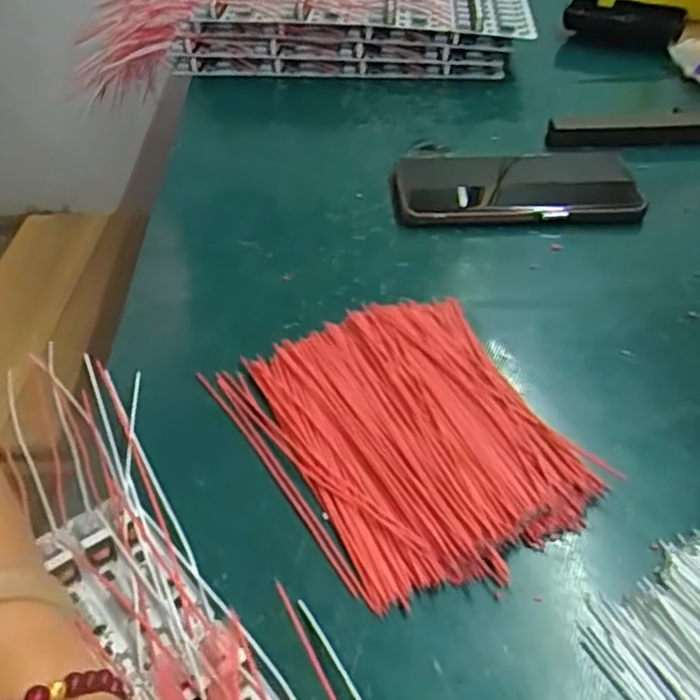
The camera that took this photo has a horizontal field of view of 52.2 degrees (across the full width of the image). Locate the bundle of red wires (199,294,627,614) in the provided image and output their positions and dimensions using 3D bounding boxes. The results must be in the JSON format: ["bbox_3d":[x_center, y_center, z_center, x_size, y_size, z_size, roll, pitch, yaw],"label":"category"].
[{"bbox_3d":[0.026,0.037,0.335,0.127,0.017,0.155,-23,50,-22],"label":"bundle of red wires"}]

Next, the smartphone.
[{"bbox_3d":[0.115,-0.114,0.499,0.164,0.011,0.085,0,45,-1],"label":"smartphone"}]

